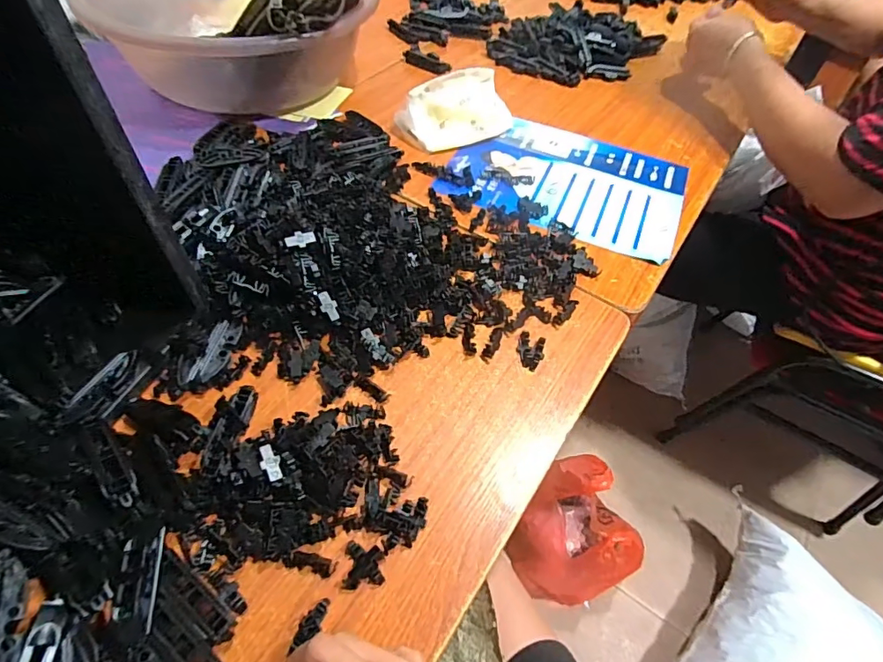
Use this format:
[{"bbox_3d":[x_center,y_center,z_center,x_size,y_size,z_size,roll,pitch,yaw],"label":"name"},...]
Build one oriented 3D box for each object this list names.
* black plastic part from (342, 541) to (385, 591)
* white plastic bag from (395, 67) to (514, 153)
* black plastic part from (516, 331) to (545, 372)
[{"bbox_3d":[-0.053,0.162,0.339,0.027,0.007,0.029,3,54,-3],"label":"black plastic part"},{"bbox_3d":[0.020,-0.289,0.636,0.144,0.059,0.074,-19,58,-18],"label":"white plastic bag"},{"bbox_3d":[0.082,0.018,0.449,0.025,0.006,0.036,19,55,9],"label":"black plastic part"}]

